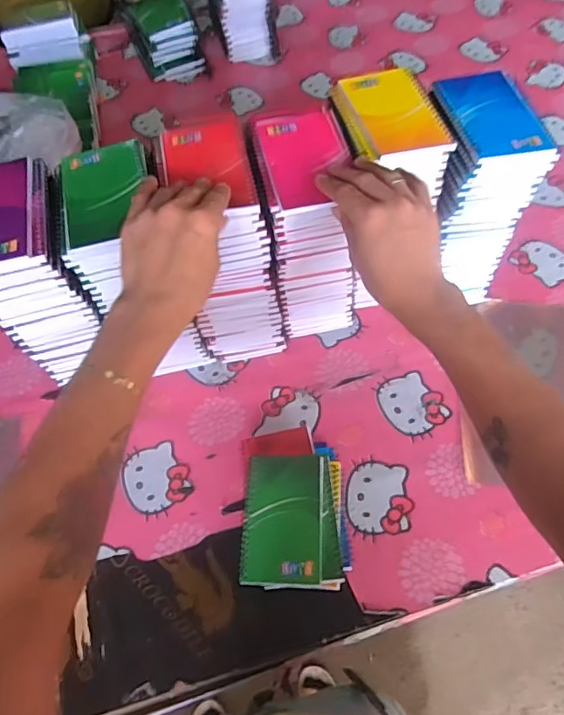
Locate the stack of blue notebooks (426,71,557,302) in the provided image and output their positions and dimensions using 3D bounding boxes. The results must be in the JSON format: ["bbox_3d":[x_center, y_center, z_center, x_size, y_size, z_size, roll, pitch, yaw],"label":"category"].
[{"bbox_3d":[0.215,-0.186,0.630,0.093,0.248,0.129,-9,60,-2],"label":"stack of blue notebooks"}]

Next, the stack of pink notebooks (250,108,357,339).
[{"bbox_3d":[0.033,-0.142,0.613,0.089,0.245,0.123,-10,62,1],"label":"stack of pink notebooks"}]

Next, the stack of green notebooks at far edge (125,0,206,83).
[{"bbox_3d":[-0.223,-0.608,0.990,0.119,0.097,0.133,-17,60,-6],"label":"stack of green notebooks at far edge"}]

